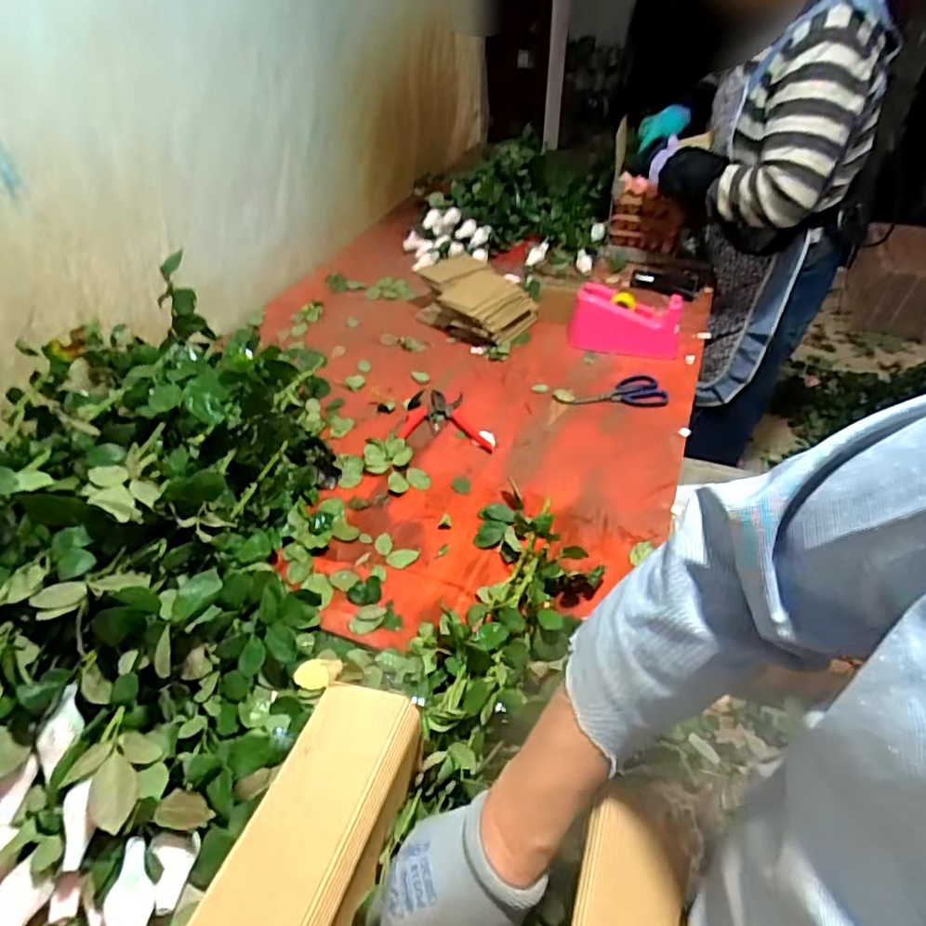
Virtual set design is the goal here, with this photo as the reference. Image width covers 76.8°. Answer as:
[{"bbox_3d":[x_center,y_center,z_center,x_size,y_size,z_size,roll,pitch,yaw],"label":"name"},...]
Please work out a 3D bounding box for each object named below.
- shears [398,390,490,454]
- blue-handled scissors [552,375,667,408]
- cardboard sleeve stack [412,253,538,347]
[{"bbox_3d":[-0.017,-0.075,0.967,0.147,0.016,0.122,8,43,10],"label":"shears"},{"bbox_3d":[0.254,-0.123,1.020,0.192,0.006,0.086,-3,42,-2],"label":"blue-handled scissors"},{"bbox_3d":[0.023,-0.336,1.191,0.172,0.087,0.238,-34,51,-31],"label":"cardboard sleeve stack"}]

